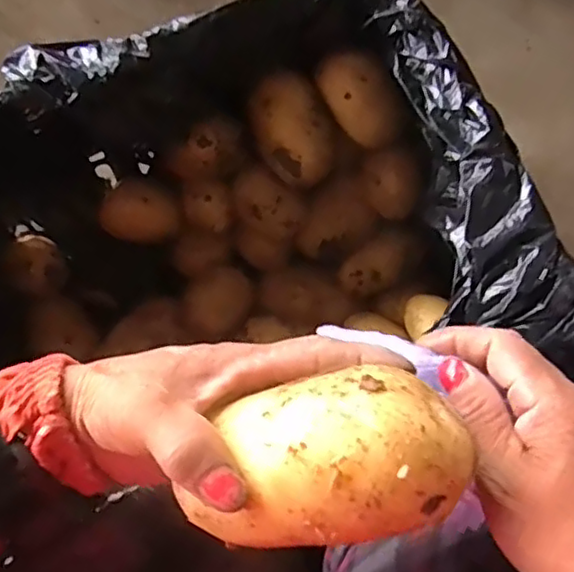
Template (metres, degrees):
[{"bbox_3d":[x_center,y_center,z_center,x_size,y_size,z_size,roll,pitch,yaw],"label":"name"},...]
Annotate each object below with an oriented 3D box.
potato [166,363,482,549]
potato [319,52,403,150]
[{"bbox_3d":[0.013,0.063,0.229,0.095,0.047,0.054,-6,71,-3],"label":"potato"},{"bbox_3d":[0.070,-0.184,0.632,0.059,0.095,0.054,-33,30,9],"label":"potato"}]

